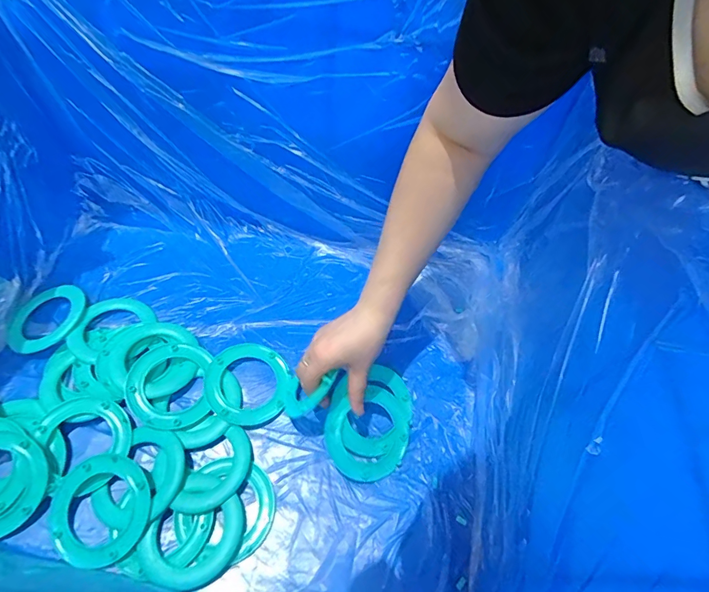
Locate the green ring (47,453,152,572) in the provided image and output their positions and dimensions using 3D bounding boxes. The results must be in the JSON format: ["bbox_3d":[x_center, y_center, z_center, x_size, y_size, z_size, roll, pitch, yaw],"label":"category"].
[{"bbox_3d":[-0.269,0.220,0.429,0.105,0.016,0.097,2,56,-4],"label":"green ring"}]

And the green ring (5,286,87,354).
[{"bbox_3d":[-0.416,0.027,0.553,0.099,0.016,0.091,2,56,-4],"label":"green ring"}]

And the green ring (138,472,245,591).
[{"bbox_3d":[-0.166,0.251,0.432,0.090,0.014,0.102,28,58,13],"label":"green ring"}]

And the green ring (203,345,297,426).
[{"bbox_3d":[-0.134,0.109,0.523,0.102,0.018,0.108,2,56,-4],"label":"green ring"}]

